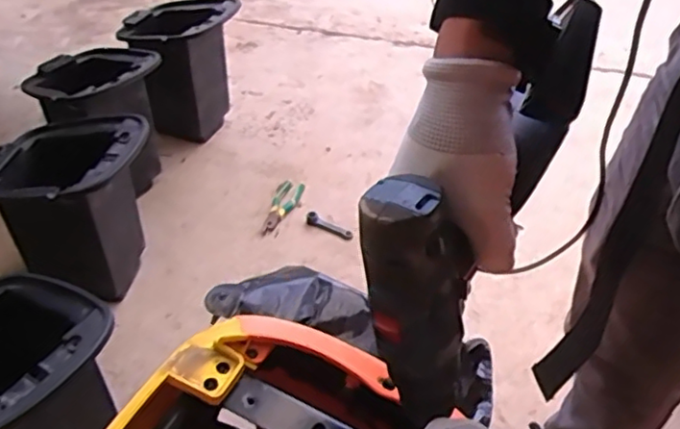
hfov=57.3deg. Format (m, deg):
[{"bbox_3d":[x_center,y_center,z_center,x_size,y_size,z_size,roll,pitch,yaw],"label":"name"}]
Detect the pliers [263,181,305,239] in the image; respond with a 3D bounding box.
[{"bbox_3d":[-0.148,-0.022,1.560,0.066,0.017,0.188,11,44,14],"label":"pliers"}]

